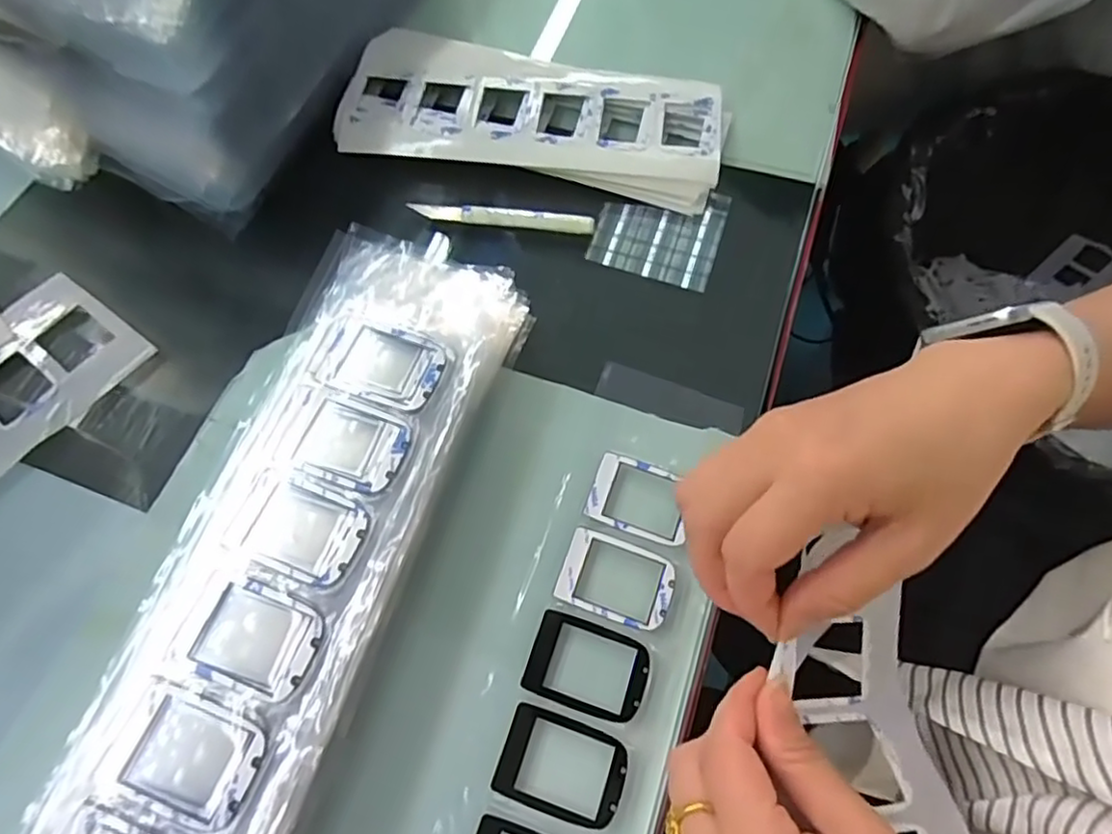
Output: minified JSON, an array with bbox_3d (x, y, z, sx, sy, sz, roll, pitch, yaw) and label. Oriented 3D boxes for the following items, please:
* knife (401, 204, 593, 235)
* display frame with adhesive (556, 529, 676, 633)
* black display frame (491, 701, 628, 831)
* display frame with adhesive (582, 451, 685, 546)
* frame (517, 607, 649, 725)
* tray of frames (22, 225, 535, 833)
[{"bbox_3d":[-0.032,-0.120,0.382,0.108,0.004,0.012,9,67,3],"label":"knife"},{"bbox_3d":[0.028,0.075,0.298,0.051,0.004,0.036,19,68,7],"label":"display frame with adhesive"},{"bbox_3d":[0.003,0.145,0.268,0.051,0.004,0.036,17,68,6],"label":"black display frame"},{"bbox_3d":[0.041,0.039,0.315,0.047,0.004,0.037,19,68,7],"label":"display frame with adhesive"},{"bbox_3d":[0.014,0.109,0.284,0.051,0.004,0.036,17,68,6],"label":"frame"},{"bbox_3d":[-0.105,0.062,0.274,0.095,0.051,0.311,19,68,7],"label":"tray of frames"}]

